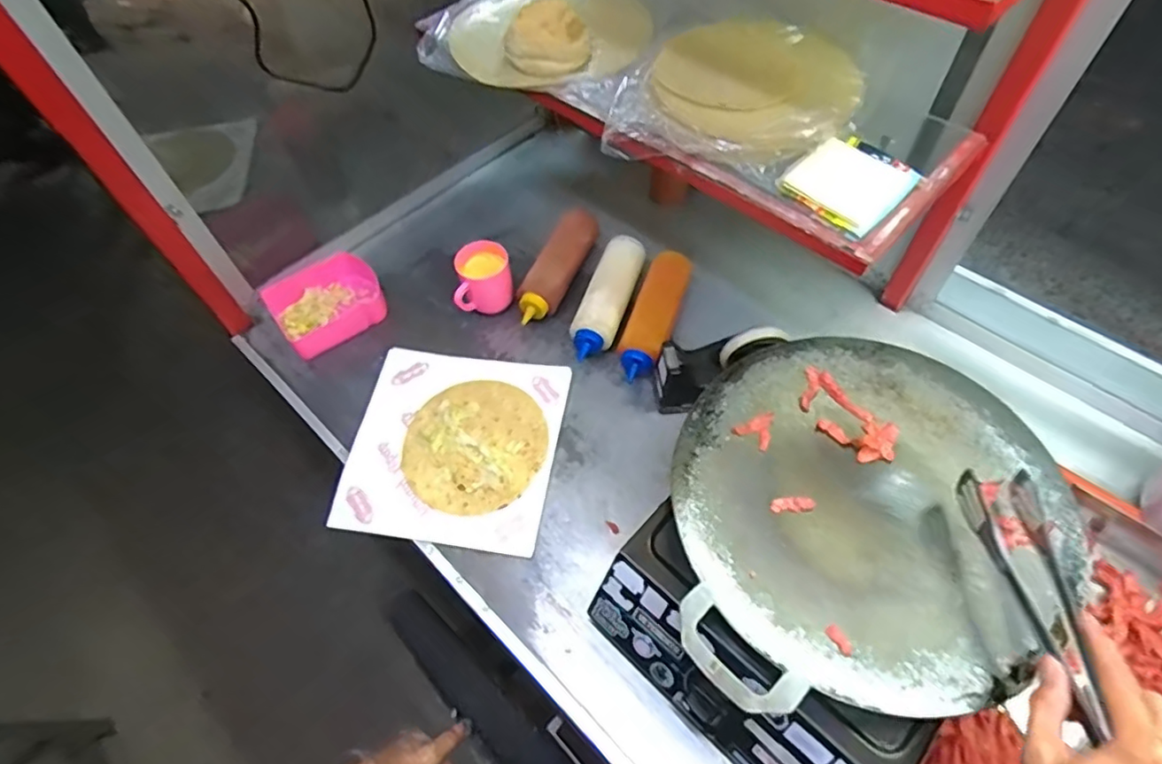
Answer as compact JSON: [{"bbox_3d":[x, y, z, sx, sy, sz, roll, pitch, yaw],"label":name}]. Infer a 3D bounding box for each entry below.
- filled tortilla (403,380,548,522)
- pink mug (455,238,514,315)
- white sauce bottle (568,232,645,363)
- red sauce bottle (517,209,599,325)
[{"bbox_3d":[-0.129,0.076,0.742,0.167,0.016,0.181,-2,57,3],"label":"filled tortilla"},{"bbox_3d":[-0.136,-0.142,0.848,0.077,0.085,0.073,-11,57,-3],"label":"pink mug"},{"bbox_3d":[0.038,-0.119,0.839,0.058,0.050,0.204,16,59,14],"label":"white sauce bottle"},{"bbox_3d":[-0.034,-0.162,0.865,0.056,0.049,0.185,24,74,18],"label":"red sauce bottle"}]

